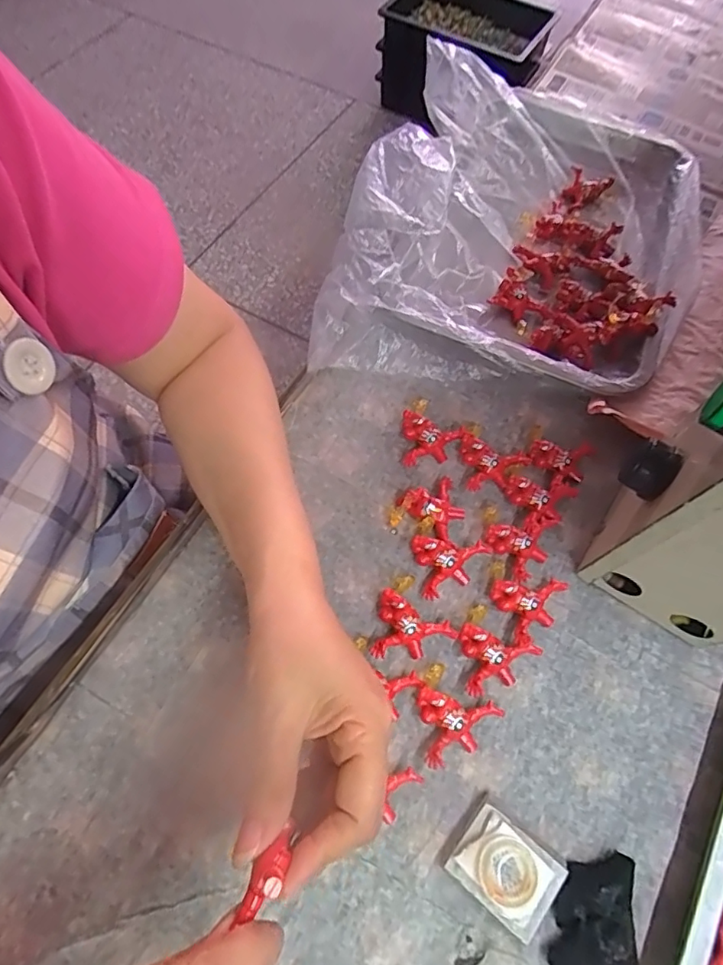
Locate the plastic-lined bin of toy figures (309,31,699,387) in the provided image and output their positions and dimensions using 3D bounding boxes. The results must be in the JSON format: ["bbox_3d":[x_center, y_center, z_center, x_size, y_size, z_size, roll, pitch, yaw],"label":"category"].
[{"bbox_3d":[0.139,-0.218,0.449,0.277,0.061,0.352,16,65,5],"label":"plastic-lined bin of toy figures"}]

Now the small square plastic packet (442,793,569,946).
[{"bbox_3d":[0.072,0.194,0.268,0.050,0.018,0.039,37,68,14],"label":"small square plastic packet"}]

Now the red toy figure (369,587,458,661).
[{"bbox_3d":[0.032,0.087,0.315,0.046,0.015,0.037,11,64,3],"label":"red toy figure"}]

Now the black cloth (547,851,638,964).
[{"bbox_3d":[0.114,0.220,0.262,0.039,0.011,0.065,9,64,1],"label":"black cloth"}]

